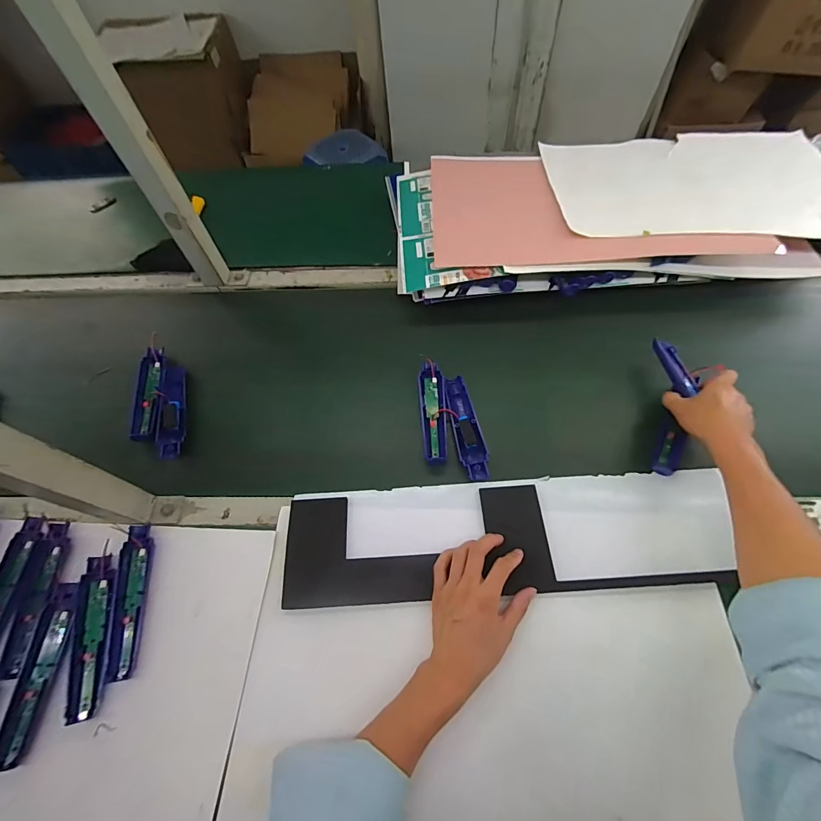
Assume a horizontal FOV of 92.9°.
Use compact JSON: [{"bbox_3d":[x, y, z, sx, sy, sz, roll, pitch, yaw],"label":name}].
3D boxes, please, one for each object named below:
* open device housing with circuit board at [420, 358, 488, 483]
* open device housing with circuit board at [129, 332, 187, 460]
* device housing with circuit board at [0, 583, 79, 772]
[{"bbox_3d":[0.060,0.011,0.582,0.084,0.017,0.188,-5,61,1],"label":"open device housing with circuit board"},{"bbox_3d":[-0.397,-0.022,0.616,0.073,0.026,0.221,-17,61,-5],"label":"open device housing with circuit board"},{"bbox_3d":[-0.416,0.285,0.432,0.043,0.013,0.168,-5,61,1],"label":"device housing with circuit board"}]

